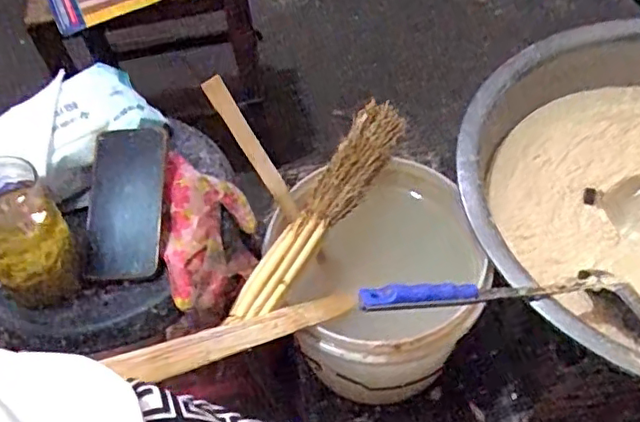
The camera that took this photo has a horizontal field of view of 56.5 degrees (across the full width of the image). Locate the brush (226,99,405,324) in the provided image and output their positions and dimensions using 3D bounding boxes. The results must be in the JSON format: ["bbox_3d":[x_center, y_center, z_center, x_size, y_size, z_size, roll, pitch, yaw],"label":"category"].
[{"bbox_3d":[0.004,-0.006,0.673,0.058,0.035,0.319,24,60,20],"label":"brush"}]

